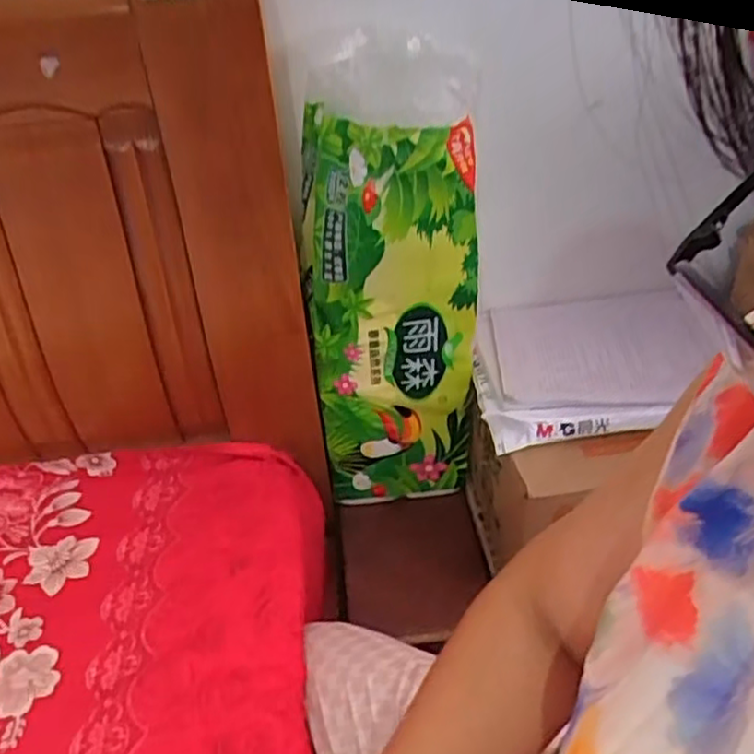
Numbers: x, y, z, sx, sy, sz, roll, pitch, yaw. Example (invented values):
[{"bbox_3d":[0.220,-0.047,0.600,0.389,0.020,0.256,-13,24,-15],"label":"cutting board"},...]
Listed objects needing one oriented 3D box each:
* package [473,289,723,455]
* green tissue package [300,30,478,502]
[{"bbox_3d":[0.271,-0.022,0.883,0.301,0.047,0.227,-6,39,-4],"label":"package"},{"bbox_3d":[0.014,-0.088,0.883,0.198,0.586,0.148,-7,39,-5],"label":"green tissue package"}]

